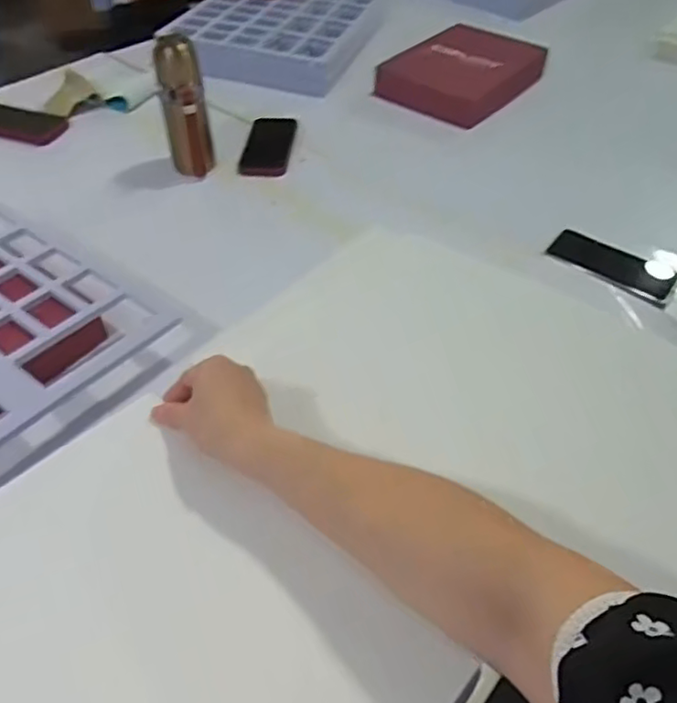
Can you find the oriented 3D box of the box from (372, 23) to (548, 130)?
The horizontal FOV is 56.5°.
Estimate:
[{"bbox_3d":[0.244,-0.529,1.187,0.234,0.071,0.305,29,51,24],"label":"box"}]

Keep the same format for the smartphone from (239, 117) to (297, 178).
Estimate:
[{"bbox_3d":[-0.113,-0.334,1.023,0.073,0.010,0.177,4,45,2],"label":"smartphone"}]

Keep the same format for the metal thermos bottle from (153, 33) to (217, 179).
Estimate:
[{"bbox_3d":[-0.223,-0.351,0.925,0.065,0.192,0.053,-9,46,-11],"label":"metal thermos bottle"}]

